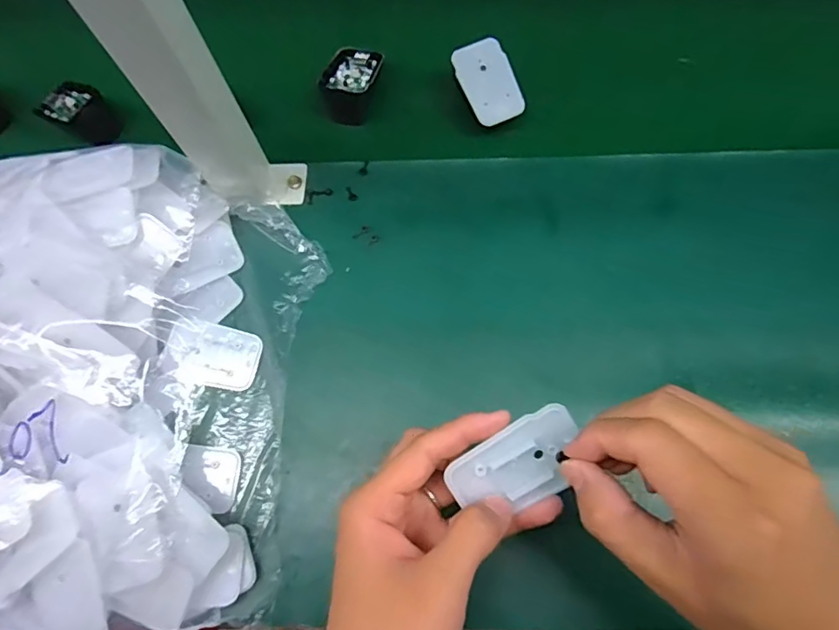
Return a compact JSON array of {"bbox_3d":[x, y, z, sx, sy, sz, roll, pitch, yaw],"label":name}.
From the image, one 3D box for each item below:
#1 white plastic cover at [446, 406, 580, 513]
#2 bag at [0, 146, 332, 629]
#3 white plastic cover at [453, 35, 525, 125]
[{"bbox_3d":[0.050,0.076,0.255,0.067,0.004,0.041,-34,101,0],"label":"white plastic cover"},{"bbox_3d":[-0.228,0.042,0.345,0.280,0.074,0.336,4,72,4],"label":"bag"},{"bbox_3d":[0.058,-0.195,0.433,0.044,0.004,0.069,-26,93,-7],"label":"white plastic cover"}]

